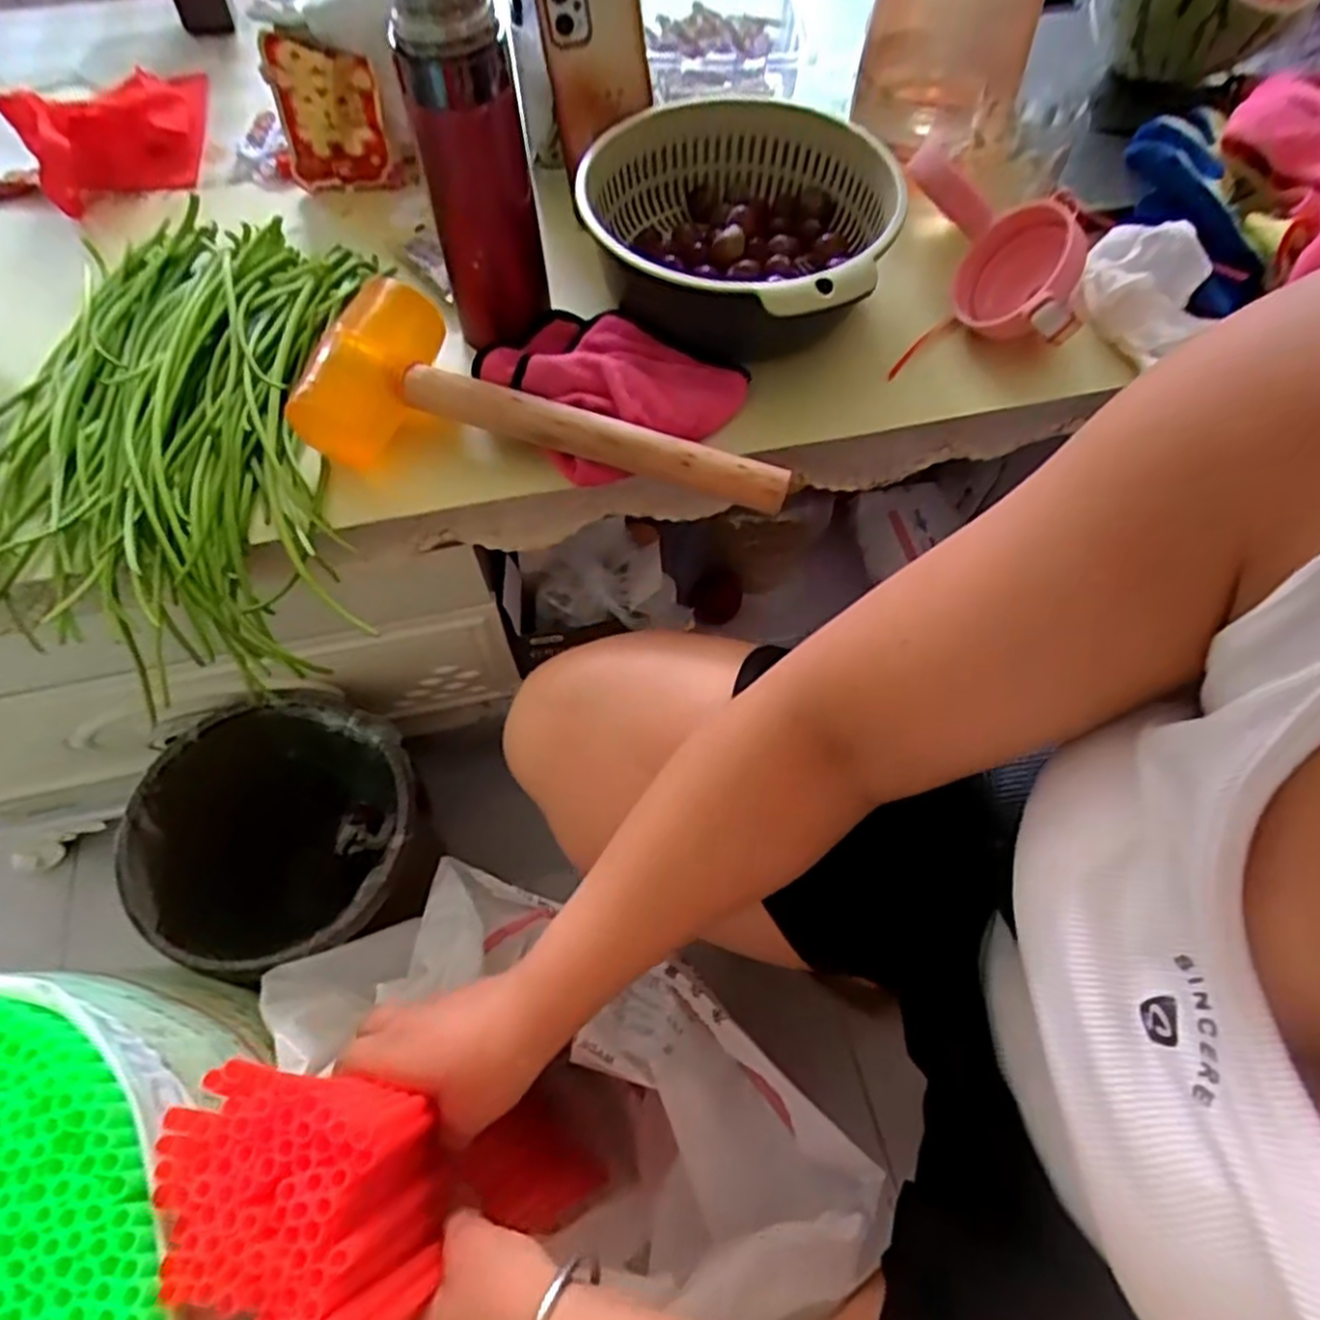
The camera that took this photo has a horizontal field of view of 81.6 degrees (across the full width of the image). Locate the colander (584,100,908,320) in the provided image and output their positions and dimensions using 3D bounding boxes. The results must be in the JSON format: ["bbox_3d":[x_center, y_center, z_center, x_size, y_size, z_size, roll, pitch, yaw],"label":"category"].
[{"bbox_3d":[0.058,-0.335,0.584,0.237,0.083,0.260,0,62,0],"label":"colander"}]

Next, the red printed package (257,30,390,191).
[{"bbox_3d":[-0.274,-0.446,0.629,0.089,0.097,0.029,4,46,-4],"label":"red printed package"}]

